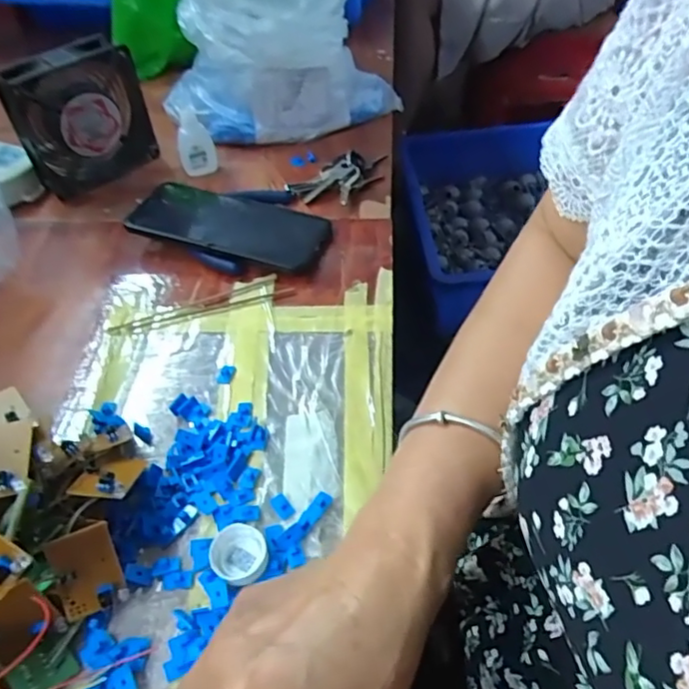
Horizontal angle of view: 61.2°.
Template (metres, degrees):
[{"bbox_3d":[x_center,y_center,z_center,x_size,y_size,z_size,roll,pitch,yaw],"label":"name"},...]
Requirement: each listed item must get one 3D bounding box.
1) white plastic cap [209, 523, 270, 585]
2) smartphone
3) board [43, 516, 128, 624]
[{"bbox_3d":[-0.060,0.118,0.329,0.032,0.009,0.033,-3,48,3],"label":"white plastic cap"},{"bbox_3d":[-0.105,-0.109,0.528,0.179,0.011,0.084,13,48,11],"label":"smartphone"},{"bbox_3d":[-0.136,0.120,0.308,0.033,0.043,0.007,-19,3,-20],"label":"board"}]

